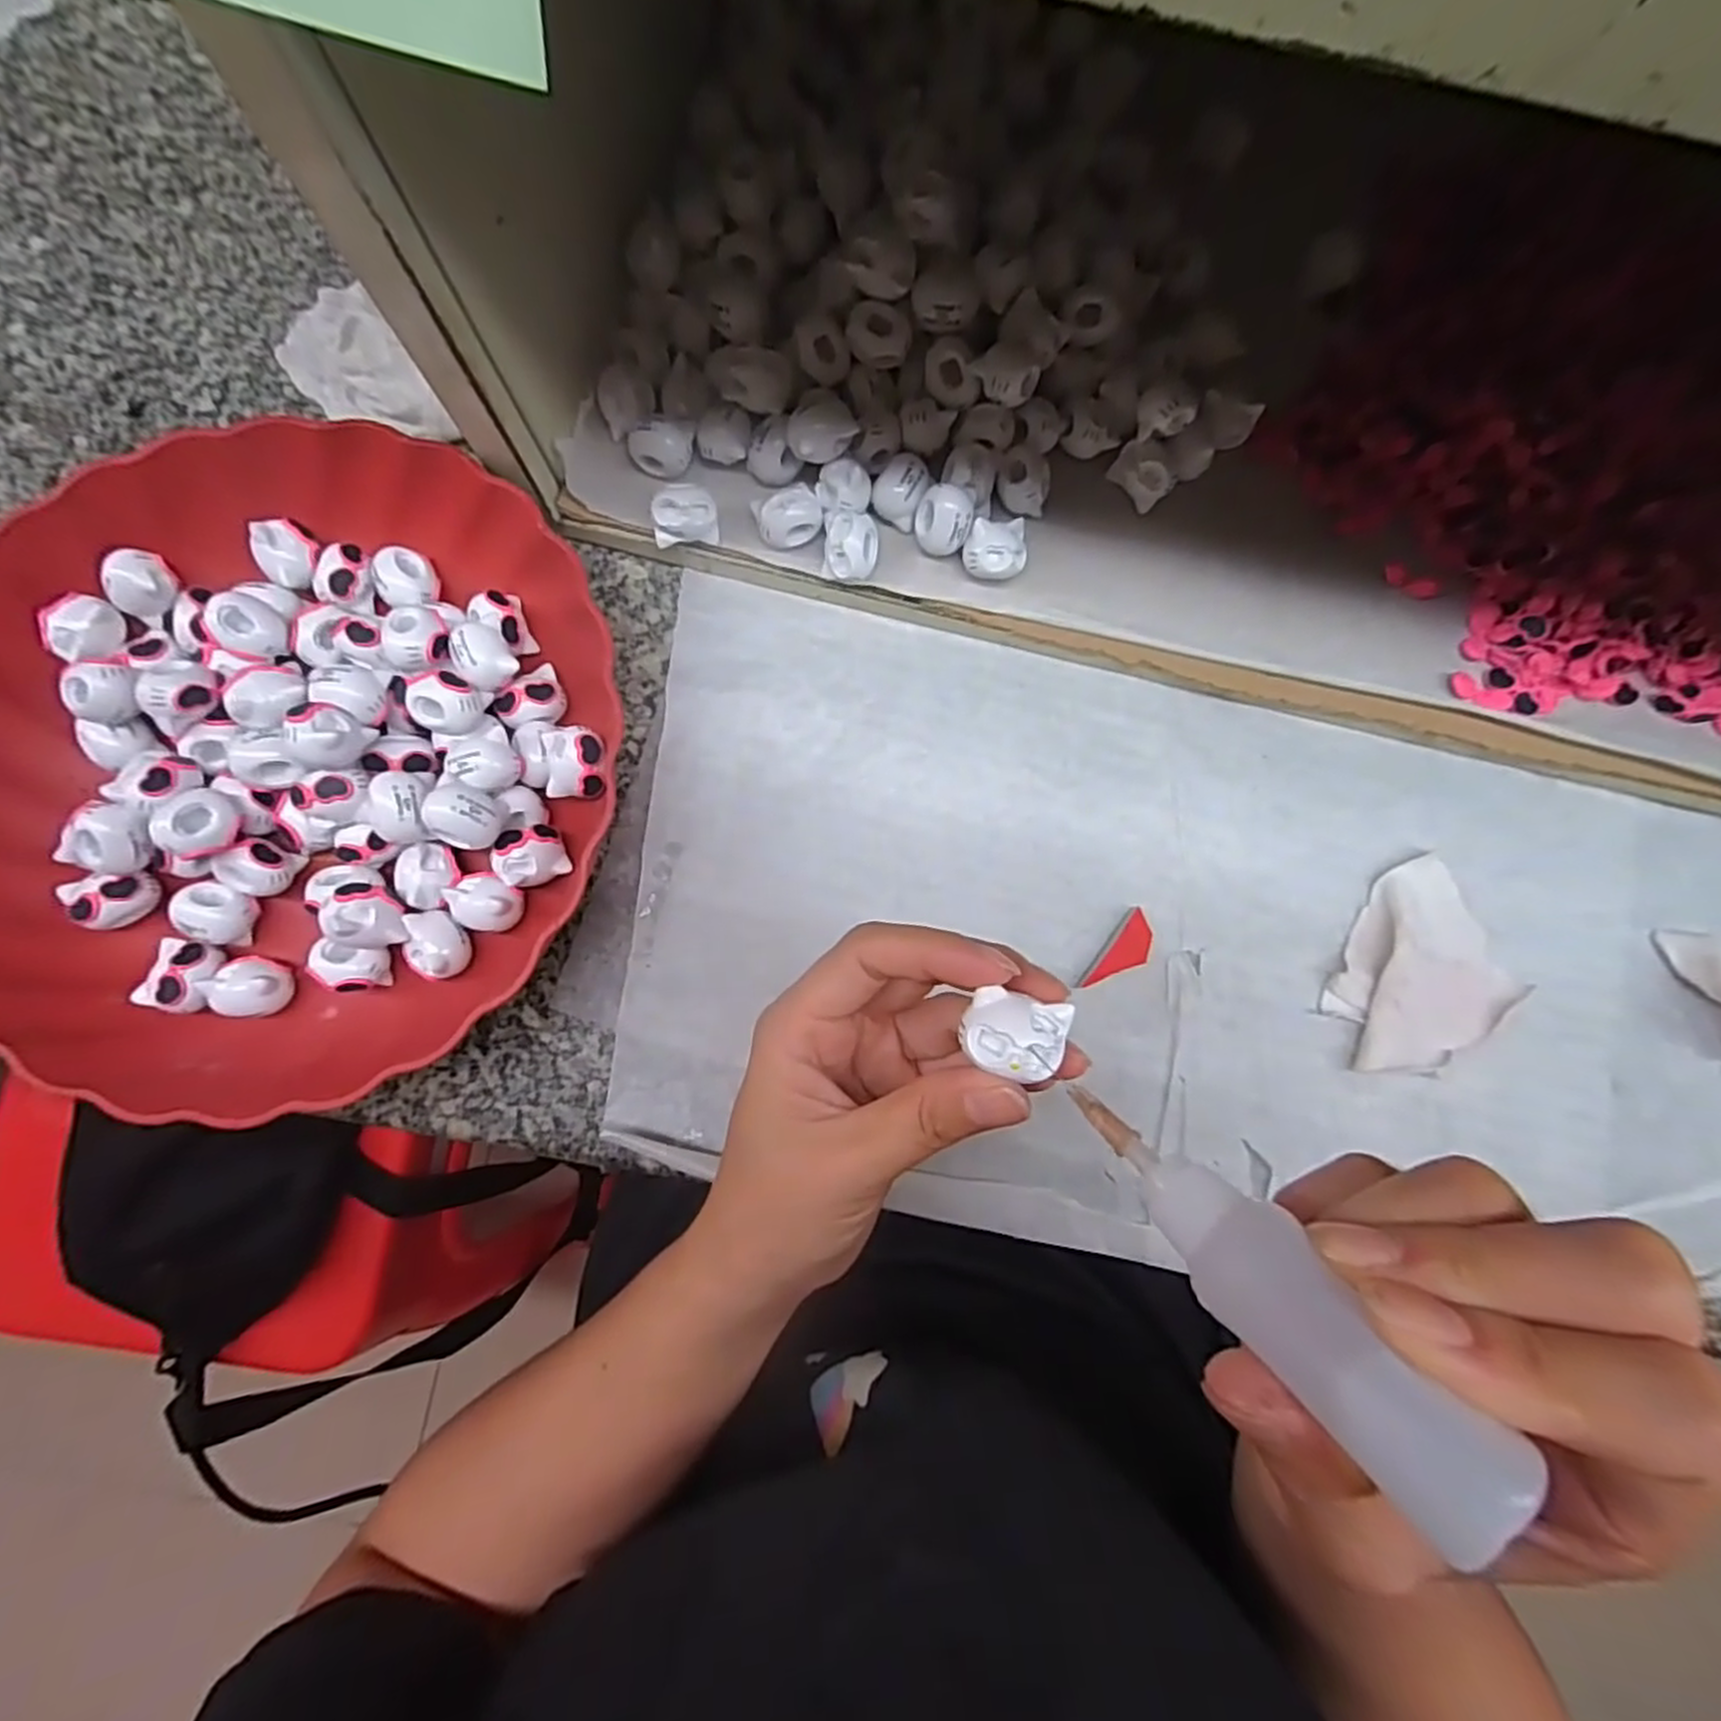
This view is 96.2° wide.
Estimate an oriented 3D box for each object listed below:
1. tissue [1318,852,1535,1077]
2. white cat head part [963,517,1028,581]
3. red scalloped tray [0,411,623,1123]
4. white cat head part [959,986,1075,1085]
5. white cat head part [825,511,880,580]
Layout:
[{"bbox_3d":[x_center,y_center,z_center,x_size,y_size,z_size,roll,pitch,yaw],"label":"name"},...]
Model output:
[{"bbox_3d":[0.221,0.043,0.309,0.076,0.011,0.070,-28,80,-6],"label":"tissue"},{"bbox_3d":[0.054,-0.124,0.309,0.026,0.020,0.022,-4,79,-1],"label":"white cat head part"},{"bbox_3d":[-0.214,-0.038,0.292,0.247,0.050,0.247,12,79,2],"label":"red scalloped tray"},{"bbox_3d":[0.038,0.043,0.187,0.025,0.007,0.019,15,79,3],"label":"white cat head part"},{"bbox_3d":[-0.003,-0.125,0.302,0.020,0.015,0.026,1,79,0],"label":"white cat head part"}]

